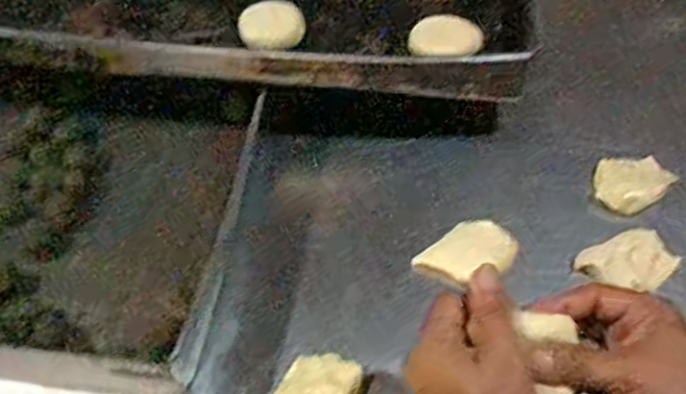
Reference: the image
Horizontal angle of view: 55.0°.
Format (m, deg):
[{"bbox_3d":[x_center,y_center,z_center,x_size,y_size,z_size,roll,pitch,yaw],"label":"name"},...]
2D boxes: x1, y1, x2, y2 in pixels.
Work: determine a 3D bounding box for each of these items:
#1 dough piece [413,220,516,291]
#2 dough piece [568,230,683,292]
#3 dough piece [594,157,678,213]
[{"bbox_3d":[0.115,0.056,0.602,0.082,0.030,0.056,-33,62,-17],"label":"dough piece"},{"bbox_3d":[0.255,0.059,0.590,0.076,0.025,0.052,-19,59,-9],"label":"dough piece"},{"bbox_3d":[0.281,-0.018,0.640,0.063,0.019,0.070,37,66,23],"label":"dough piece"}]

